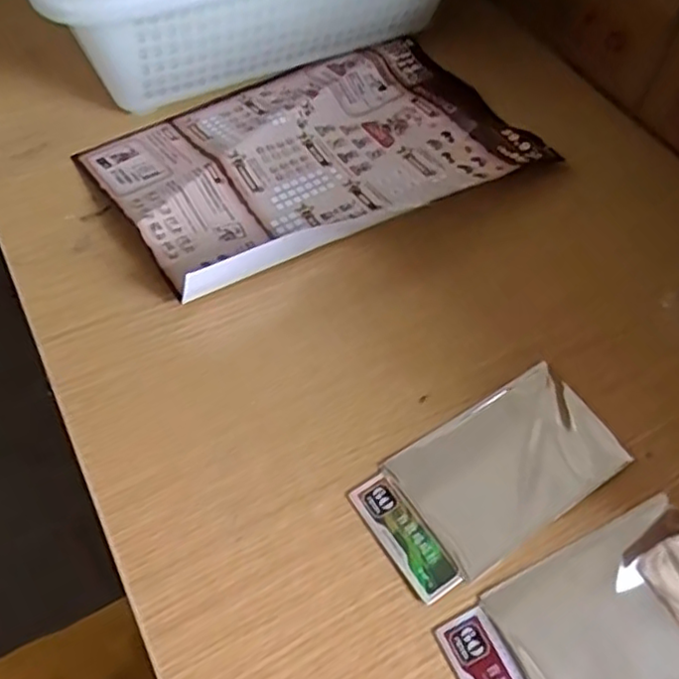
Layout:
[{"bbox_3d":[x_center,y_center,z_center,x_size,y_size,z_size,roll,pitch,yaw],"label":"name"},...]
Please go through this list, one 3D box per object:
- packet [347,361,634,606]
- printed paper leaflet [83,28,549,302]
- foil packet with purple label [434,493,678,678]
[{"bbox_3d":[0.081,0.070,0.347,0.140,0.005,0.072,-28,62,-20],"label":"packet"},{"bbox_3d":[-0.015,-0.143,0.467,0.296,0.033,0.185,-26,62,-19],"label":"printed paper leaflet"},{"bbox_3d":[0.123,0.134,0.308,0.142,0.004,0.071,-22,60,-17],"label":"foil packet with purple label"}]

